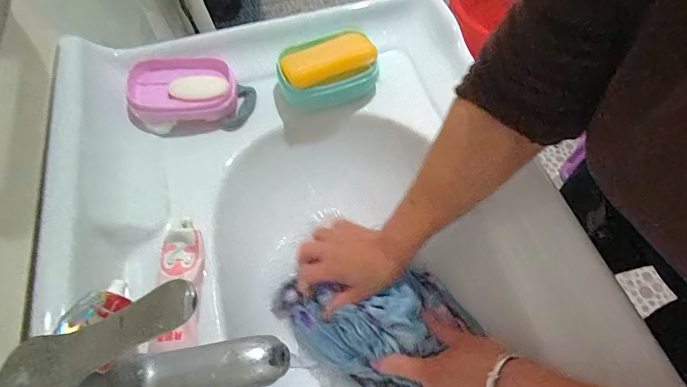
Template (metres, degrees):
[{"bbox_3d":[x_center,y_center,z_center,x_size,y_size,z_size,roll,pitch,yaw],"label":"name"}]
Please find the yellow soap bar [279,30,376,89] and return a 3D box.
[{"bbox_3d":[-0.018,-0.160,0.455,0.106,0.021,0.062,-22,63,-8],"label":"yellow soap bar"}]

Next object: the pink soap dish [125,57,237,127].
[{"bbox_3d":[-0.192,-0.123,0.462,0.119,0.033,0.084,-11,61,-3],"label":"pink soap dish"}]

